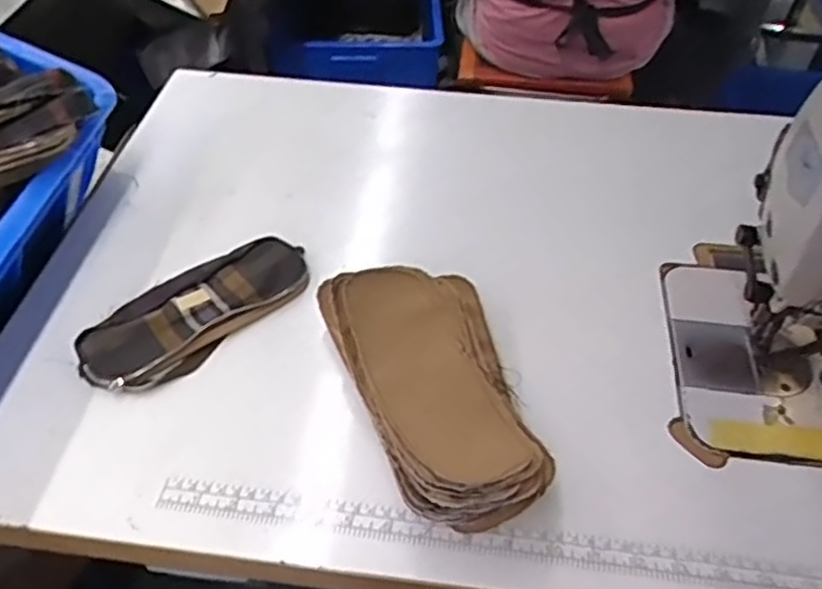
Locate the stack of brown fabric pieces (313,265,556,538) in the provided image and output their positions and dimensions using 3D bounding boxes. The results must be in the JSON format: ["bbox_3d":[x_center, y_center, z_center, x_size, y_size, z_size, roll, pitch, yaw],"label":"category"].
[{"bbox_3d":[0.021,0.062,0.471,0.110,0.054,0.198,-17,51,-15],"label":"stack of brown fabric pieces"}]

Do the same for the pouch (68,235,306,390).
[{"bbox_3d":[-0.170,0.006,0.549,0.185,0.019,0.081,-35,57,-27],"label":"pouch"}]

